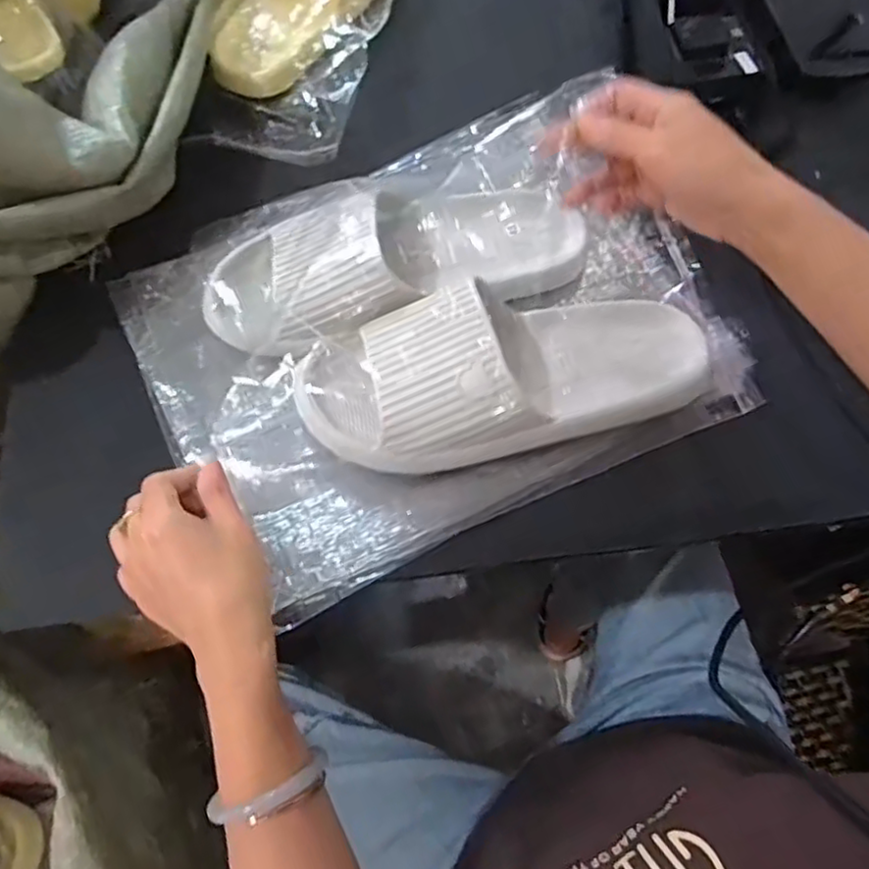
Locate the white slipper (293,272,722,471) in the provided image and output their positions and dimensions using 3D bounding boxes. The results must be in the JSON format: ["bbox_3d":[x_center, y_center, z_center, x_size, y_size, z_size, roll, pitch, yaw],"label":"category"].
[{"bbox_3d":[0.049,-0.047,0.434,0.268,0.058,0.108,-17,67,-5],"label":"white slipper"}]

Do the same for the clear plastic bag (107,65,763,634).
[{"bbox_3d":[-0.010,-0.085,0.466,0.379,0.081,0.299,-25,68,-8],"label":"clear plastic bag"}]

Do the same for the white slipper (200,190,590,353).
[{"bbox_3d":[-0.027,-0.129,0.474,0.272,0.085,0.089,-20,67,-6],"label":"white slipper"}]

